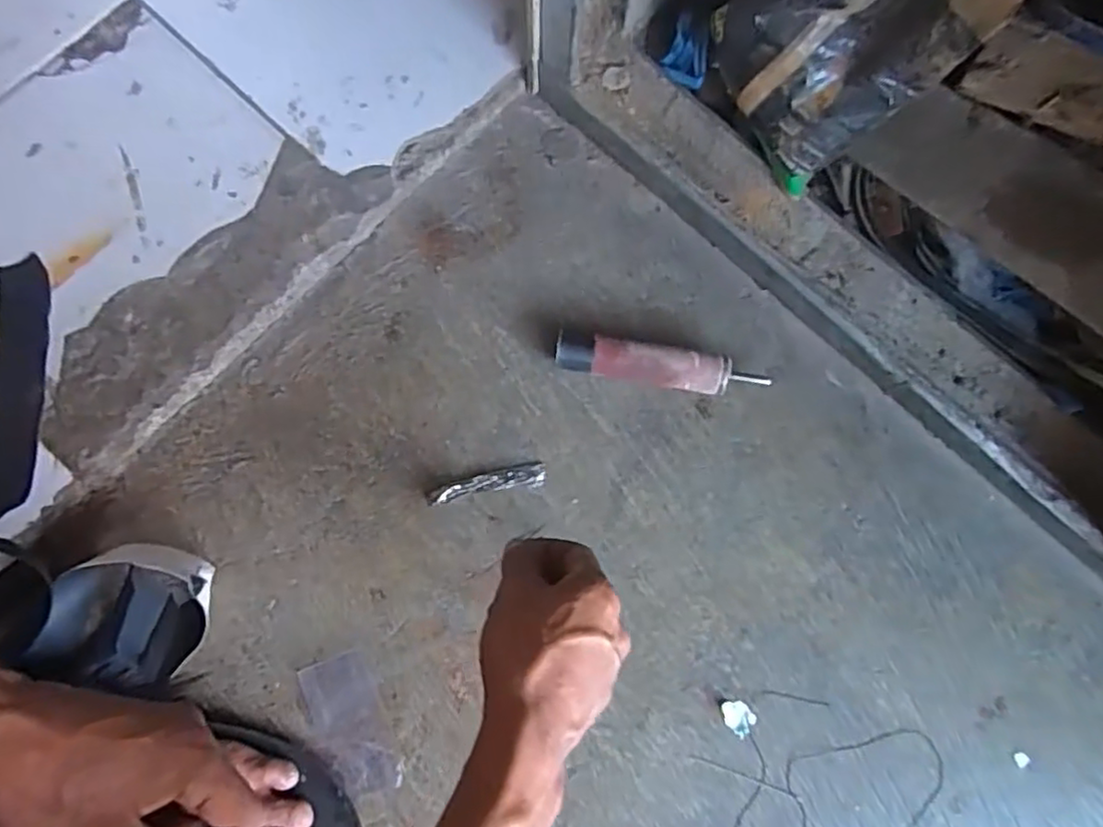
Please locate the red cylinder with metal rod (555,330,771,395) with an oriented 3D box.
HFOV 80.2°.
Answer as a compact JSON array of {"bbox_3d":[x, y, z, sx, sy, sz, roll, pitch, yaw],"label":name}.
[{"bbox_3d":[0.086,-0.036,0.525,0.165,0.035,0.029,9,77,1],"label":"red cylinder with metal rod"}]

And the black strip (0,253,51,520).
[{"bbox_3d":[-0.416,-0.021,0.509,0.046,0.008,0.203,-1,79,-3],"label":"black strip"}]

